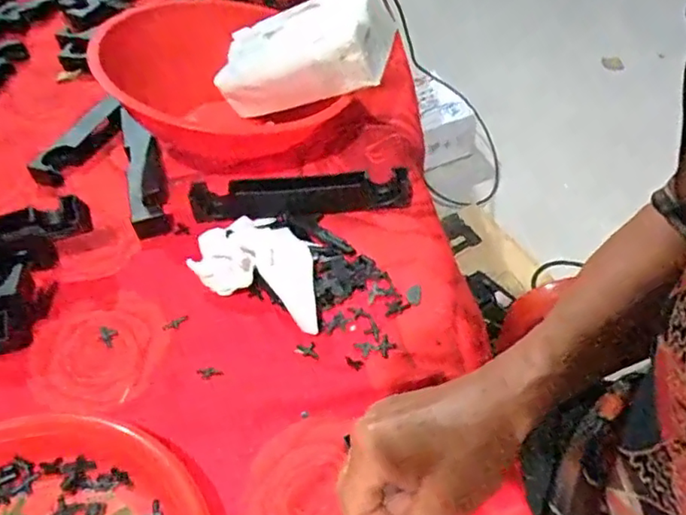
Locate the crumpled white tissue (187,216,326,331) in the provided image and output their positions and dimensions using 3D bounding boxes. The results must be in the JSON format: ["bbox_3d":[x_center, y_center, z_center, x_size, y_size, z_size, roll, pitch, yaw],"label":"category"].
[{"bbox_3d":[-0.055,0.000,0.473,0.110,0.033,0.082,19,52,23],"label":"crumpled white tissue"}]

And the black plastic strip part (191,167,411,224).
[{"bbox_3d":[-0.036,-0.054,0.524,0.191,0.026,0.037,-7,47,0],"label":"black plastic strip part"}]

